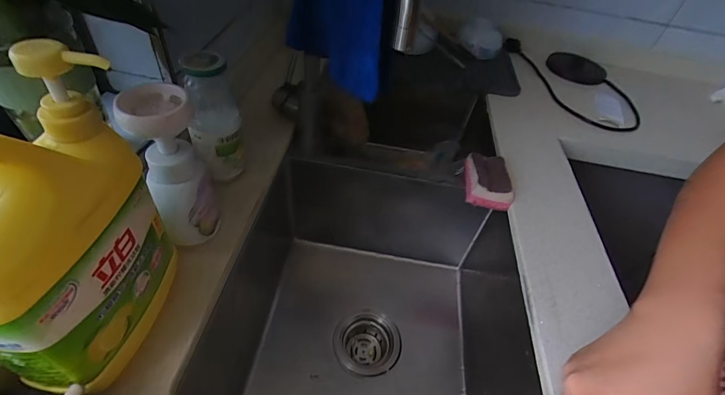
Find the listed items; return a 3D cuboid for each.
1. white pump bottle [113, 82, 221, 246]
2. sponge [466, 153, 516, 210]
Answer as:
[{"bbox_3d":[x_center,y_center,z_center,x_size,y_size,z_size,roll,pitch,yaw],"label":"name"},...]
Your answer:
[{"bbox_3d":[-0.194,-0.027,0.382,0.067,0.161,0.072,-14,49,-23],"label":"white pump bottle"},{"bbox_3d":[0.196,-0.026,0.574,0.066,0.037,0.086,11,44,1],"label":"sponge"}]

